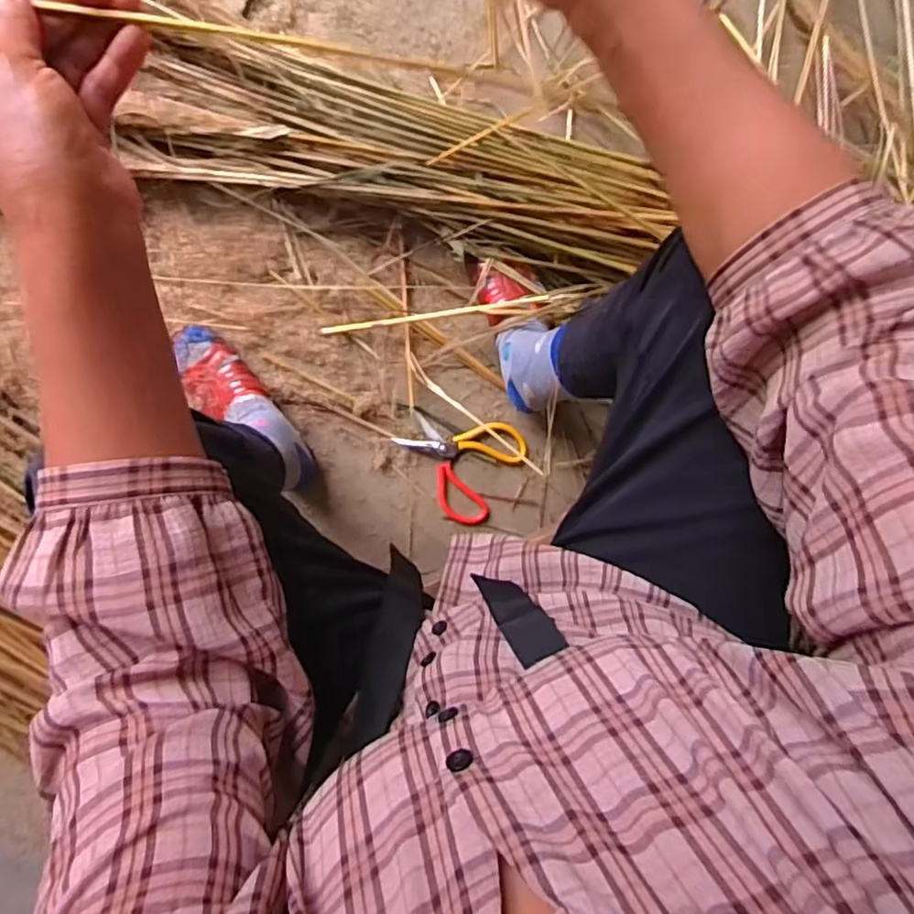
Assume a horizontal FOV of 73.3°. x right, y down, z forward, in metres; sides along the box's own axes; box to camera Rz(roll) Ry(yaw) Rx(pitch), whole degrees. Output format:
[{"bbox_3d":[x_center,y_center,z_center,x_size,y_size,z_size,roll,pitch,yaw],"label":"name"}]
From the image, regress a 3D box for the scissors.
[{"bbox_3d":[-0.001,0.002,0.872,0.166,0.016,0.153,-1,98,-5],"label":"scissors"}]

